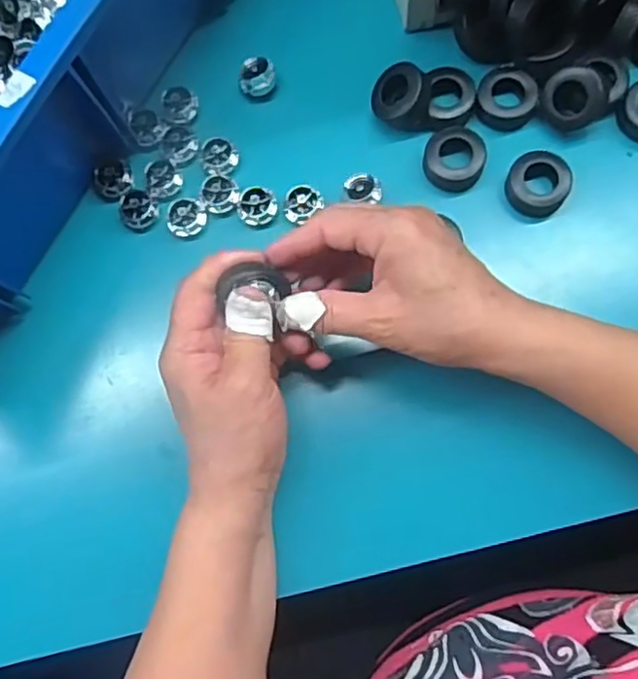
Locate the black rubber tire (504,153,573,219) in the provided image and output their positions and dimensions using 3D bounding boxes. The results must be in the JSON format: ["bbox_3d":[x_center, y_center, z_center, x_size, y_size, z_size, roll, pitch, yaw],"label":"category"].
[{"bbox_3d":[0.134,-0.095,0.392,0.036,0.020,0.035,-1,81,4],"label":"black rubber tire"}]

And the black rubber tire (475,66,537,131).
[{"bbox_3d":[0.119,-0.153,0.406,0.037,0.013,0.037,-1,81,4],"label":"black rubber tire"}]

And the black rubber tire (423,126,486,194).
[{"bbox_3d":[0.084,-0.111,0.400,0.036,0.020,0.035,-1,81,4],"label":"black rubber tire"}]

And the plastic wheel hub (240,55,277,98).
[{"bbox_3d":[-0.040,-0.172,0.423,0.024,0.021,0.021,-8,81,3],"label":"plastic wheel hub"}]

